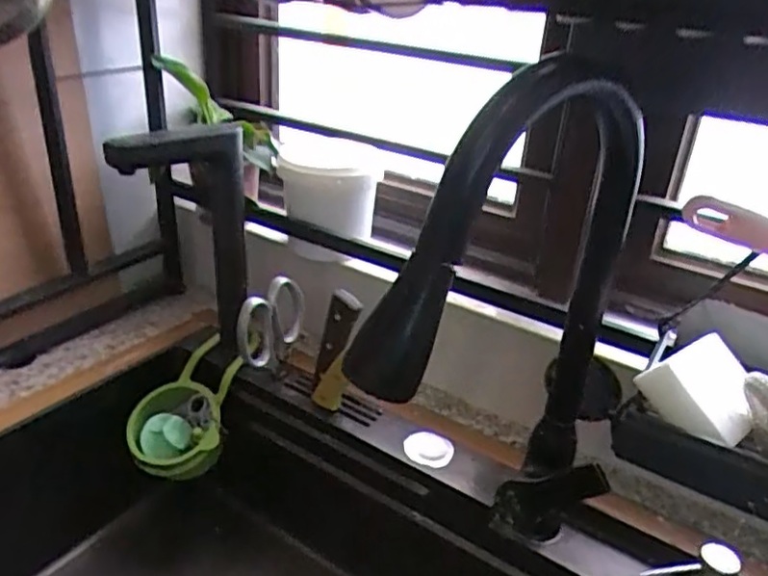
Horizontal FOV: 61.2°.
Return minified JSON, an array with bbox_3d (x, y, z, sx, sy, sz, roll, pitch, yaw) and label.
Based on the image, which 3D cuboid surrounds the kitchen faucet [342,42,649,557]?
[{"bbox_3d":[0.095,0.071,0.453,0.261,0.420,0.083,-23,35,-37],"label":"kitchen faucet"}]

